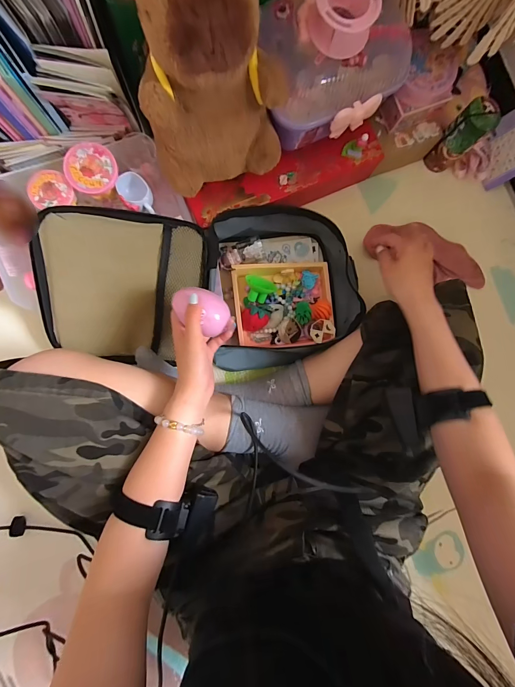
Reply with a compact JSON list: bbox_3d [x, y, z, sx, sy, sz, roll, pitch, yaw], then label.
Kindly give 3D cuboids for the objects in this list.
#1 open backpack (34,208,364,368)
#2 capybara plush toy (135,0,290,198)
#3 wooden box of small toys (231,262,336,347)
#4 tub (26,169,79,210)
[{"bbox_3d":[-0.071,-0.077,0.477,0.465,0.125,0.236,-6,89,-6],"label":"open backpack"},{"bbox_3d":[-0.052,-0.285,0.337,0.153,0.184,0.122,-21,91,-6],"label":"capybara plush toy"},{"bbox_3d":[0.045,-0.068,0.527,0.164,0.043,0.142,-6,89,-6],"label":"wooden box of small toys"},{"bbox_3d":[-0.276,-0.207,0.419,0.054,0.028,0.050,-14,90,-6],"label":"tub"}]

